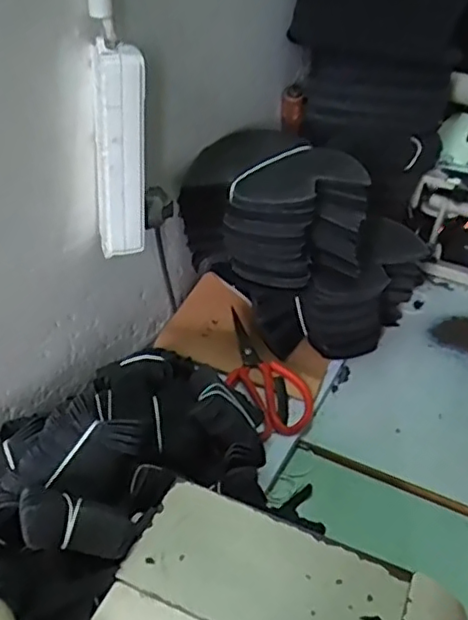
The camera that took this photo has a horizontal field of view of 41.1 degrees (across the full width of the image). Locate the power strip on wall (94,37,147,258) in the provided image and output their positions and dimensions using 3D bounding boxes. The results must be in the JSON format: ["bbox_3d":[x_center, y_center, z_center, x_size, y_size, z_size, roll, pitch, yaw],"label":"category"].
[{"bbox_3d":[-0.095,-0.131,0.529,0.041,0.170,0.036,-1,38,-10],"label":"power strip on wall"}]

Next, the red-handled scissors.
[{"bbox_3d":[0.028,0.072,0.744,0.077,0.014,0.177,-23,54,-17],"label":"red-handled scissors"}]

